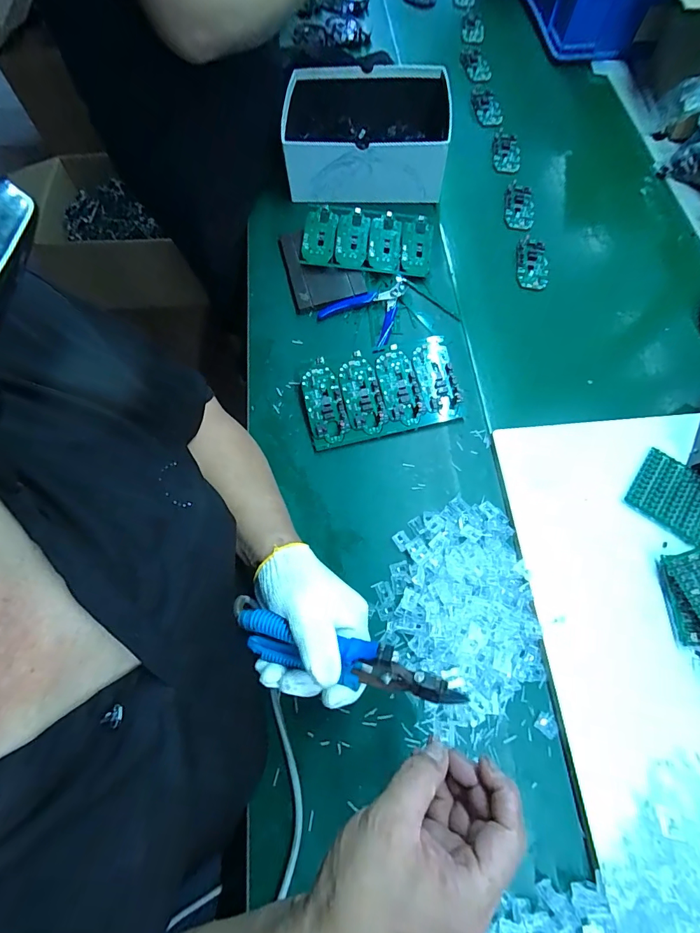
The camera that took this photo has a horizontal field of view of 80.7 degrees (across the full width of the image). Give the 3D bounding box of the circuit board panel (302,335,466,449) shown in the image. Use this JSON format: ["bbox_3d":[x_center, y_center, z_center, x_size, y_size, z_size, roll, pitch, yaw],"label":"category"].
[{"bbox_3d":[0.038,-0.092,0.505,0.184,0.022,0.107,-12,69,-4],"label":"circuit board panel"}]

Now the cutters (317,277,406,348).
[{"bbox_3d":[0.035,-0.218,0.551,0.101,0.017,0.117,35,73,13],"label":"cutters"}]

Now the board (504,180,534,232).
[{"bbox_3d":[0.270,-0.411,0.657,0.049,0.020,0.091,10,69,4],"label":"board"}]

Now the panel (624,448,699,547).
[{"bbox_3d":[0.365,0.032,0.463,0.087,0.006,0.082,34,73,12],"label":"panel"}]

